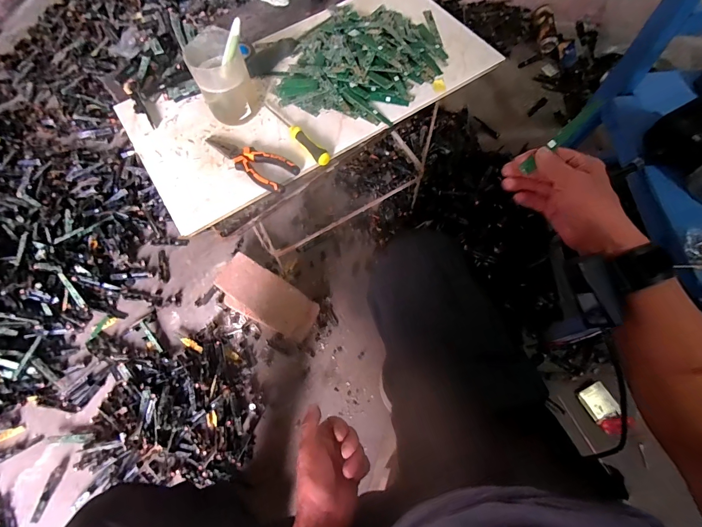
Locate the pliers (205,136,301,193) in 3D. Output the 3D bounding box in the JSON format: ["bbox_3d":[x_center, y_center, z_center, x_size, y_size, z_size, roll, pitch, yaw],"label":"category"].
[{"bbox_3d":[-0.147,-0.154,0.509,0.151,0.023,0.053,33,70,16],"label":"pliers"}]

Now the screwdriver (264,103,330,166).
[{"bbox_3d":[-0.082,-0.202,0.529,0.020,0.024,0.153,-35,69,-13],"label":"screwdriver"}]

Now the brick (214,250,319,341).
[{"bbox_3d":[-0.202,0.089,0.851,0.243,0.088,0.114,29,69,14],"label":"brick"}]

